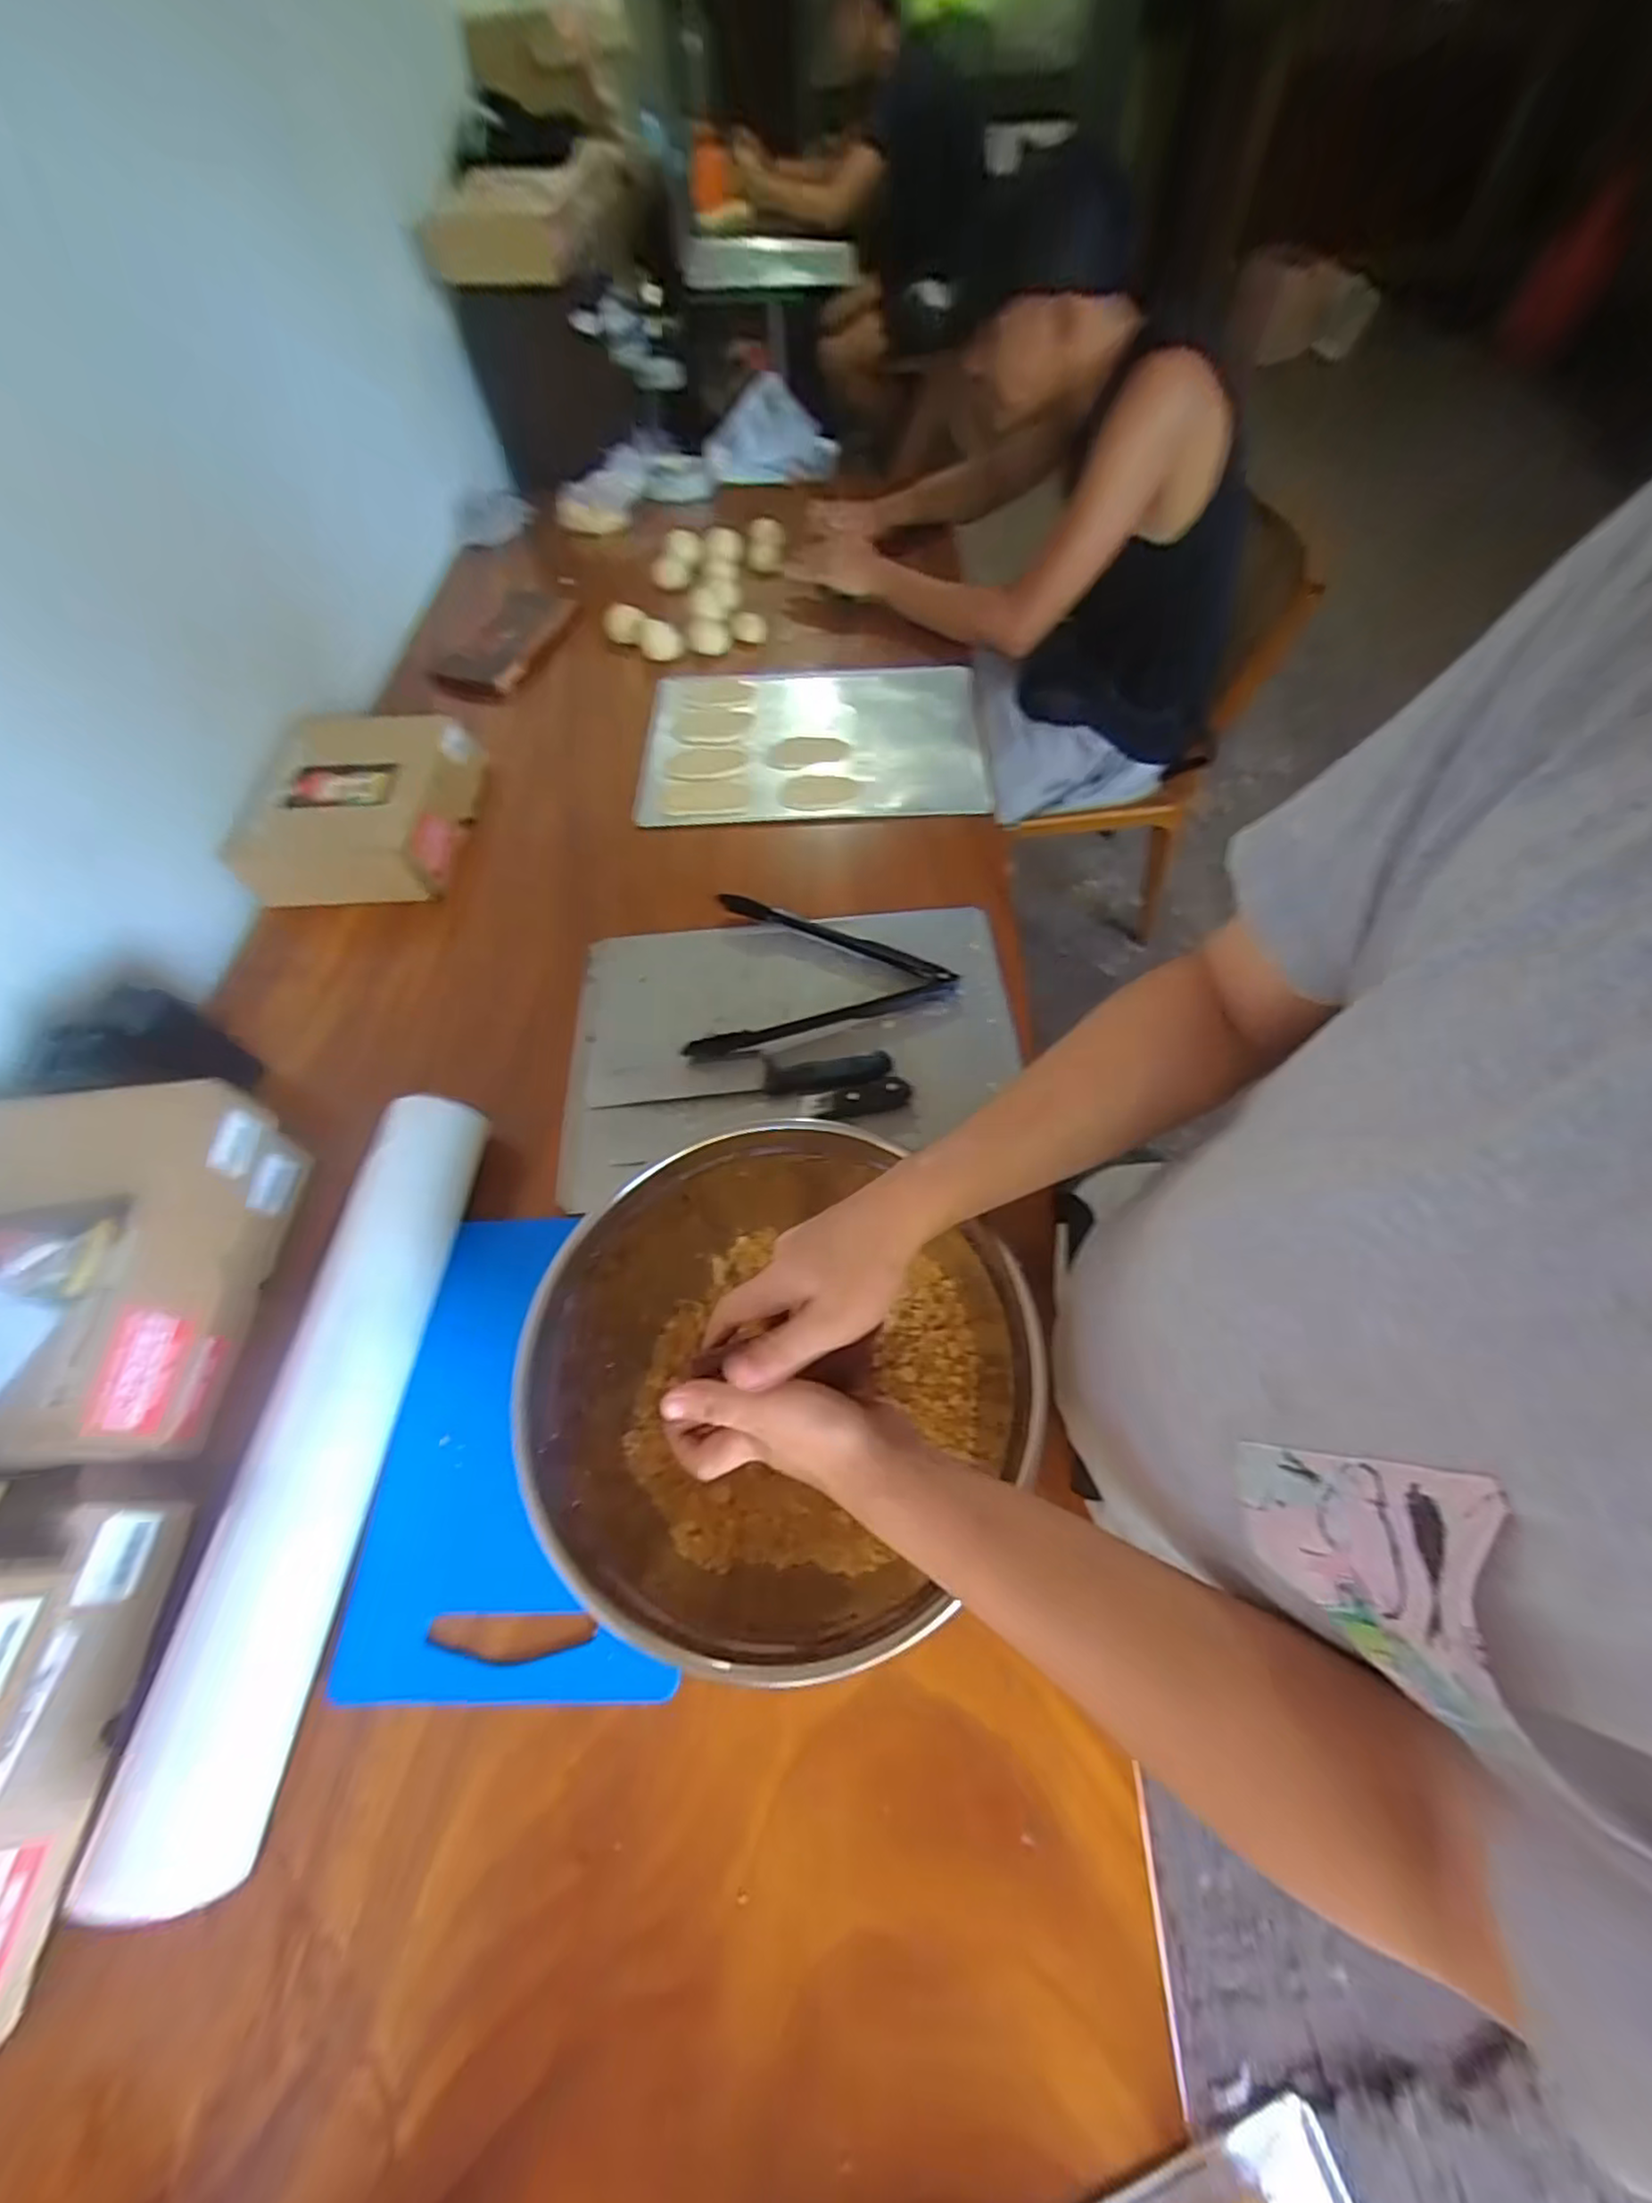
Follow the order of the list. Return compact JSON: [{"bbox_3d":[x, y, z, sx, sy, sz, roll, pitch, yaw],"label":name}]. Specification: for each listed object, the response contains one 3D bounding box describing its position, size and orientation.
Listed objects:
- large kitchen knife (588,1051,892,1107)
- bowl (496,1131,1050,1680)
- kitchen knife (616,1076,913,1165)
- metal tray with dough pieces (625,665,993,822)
[{"bbox_3d":[-0.083,-0.024,0.705,0.287,0.028,0.047,-1,59,1],"label":"large kitchen knife"},{"bbox_3d":[-0.033,0.181,0.483,0.293,0.134,0.304,-1,59,1],"label":"bowl"},{"bbox_3d":[-0.064,0.013,0.683,0.284,0.023,0.047,-10,60,-5],"label":"kitchen knife"},{"bbox_3d":[-0.019,-0.520,0.996,0.462,0.019,0.338,-1,59,1],"label":"metal tray with dough pieces"}]

